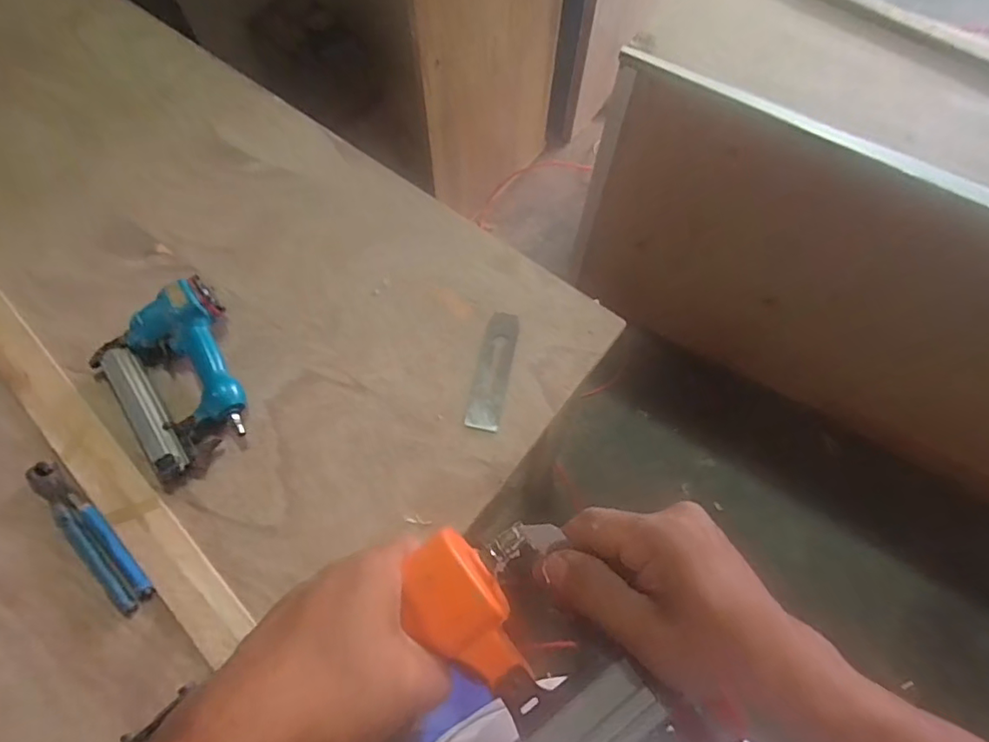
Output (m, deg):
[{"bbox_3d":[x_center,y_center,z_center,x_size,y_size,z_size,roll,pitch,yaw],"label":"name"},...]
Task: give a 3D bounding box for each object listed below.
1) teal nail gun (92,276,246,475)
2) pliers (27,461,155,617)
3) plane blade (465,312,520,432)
[{"bbox_3d":[-0.395,0.006,0.678,0.175,0.059,0.208,-38,73,-15],"label":"teal nail gun"},{"bbox_3d":[-0.473,0.186,0.617,0.041,0.011,0.215,-42,74,-17],"label":"pliers"},{"bbox_3d":[-0.001,-0.002,0.710,0.044,0.005,0.168,11,67,3],"label":"plane blade"}]

